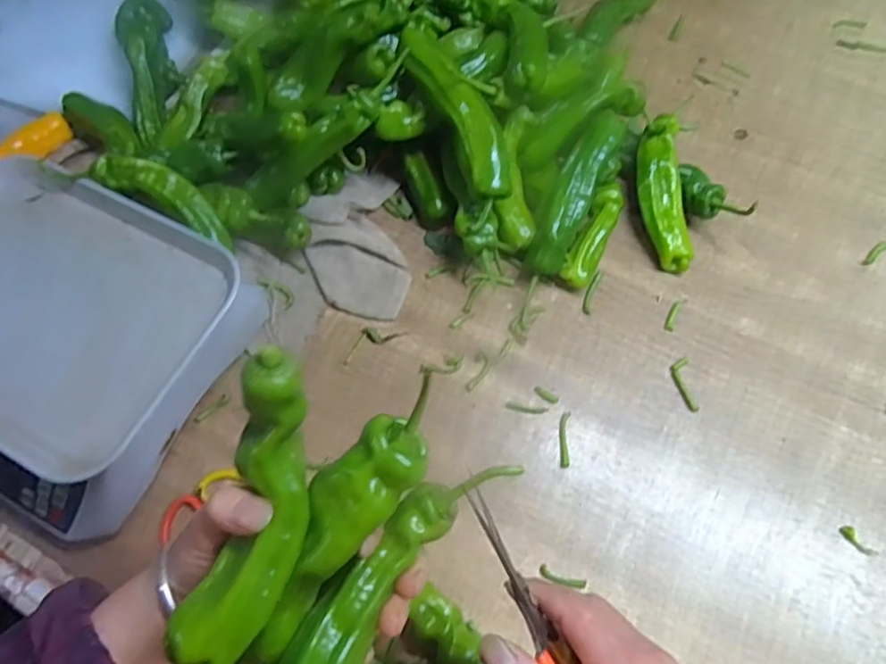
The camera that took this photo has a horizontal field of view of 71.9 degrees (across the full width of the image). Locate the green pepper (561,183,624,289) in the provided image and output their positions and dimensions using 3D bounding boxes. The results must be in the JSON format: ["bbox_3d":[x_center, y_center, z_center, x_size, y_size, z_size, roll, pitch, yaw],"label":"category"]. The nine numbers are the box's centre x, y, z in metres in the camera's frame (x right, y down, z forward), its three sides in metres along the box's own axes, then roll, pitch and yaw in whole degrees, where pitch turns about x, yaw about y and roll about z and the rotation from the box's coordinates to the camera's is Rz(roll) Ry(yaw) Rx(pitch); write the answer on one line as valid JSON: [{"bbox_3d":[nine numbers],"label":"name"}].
[{"bbox_3d":[0.148,-0.092,0.602,0.029,0.034,0.109,22,70,11],"label":"green pepper"}]

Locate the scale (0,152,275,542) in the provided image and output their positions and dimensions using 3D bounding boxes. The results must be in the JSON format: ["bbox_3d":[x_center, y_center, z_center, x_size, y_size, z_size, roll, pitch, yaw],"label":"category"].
[{"bbox_3d":[-0.337,0.009,0.537,0.272,0.106,0.254,25,70,12],"label":"scale"}]

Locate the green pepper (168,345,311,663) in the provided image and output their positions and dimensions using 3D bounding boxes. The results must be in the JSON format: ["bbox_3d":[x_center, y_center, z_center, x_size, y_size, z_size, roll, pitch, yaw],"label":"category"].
[{"bbox_3d":[-0.083,0.077,0.274,0.038,0.034,0.136,12,90,8],"label":"green pepper"}]

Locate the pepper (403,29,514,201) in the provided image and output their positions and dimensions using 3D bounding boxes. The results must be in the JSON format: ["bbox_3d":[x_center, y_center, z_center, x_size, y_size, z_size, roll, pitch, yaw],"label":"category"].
[{"bbox_3d":[0.014,-0.201,0.549,0.042,0.028,0.176,-28,81,-9],"label":"pepper"}]

